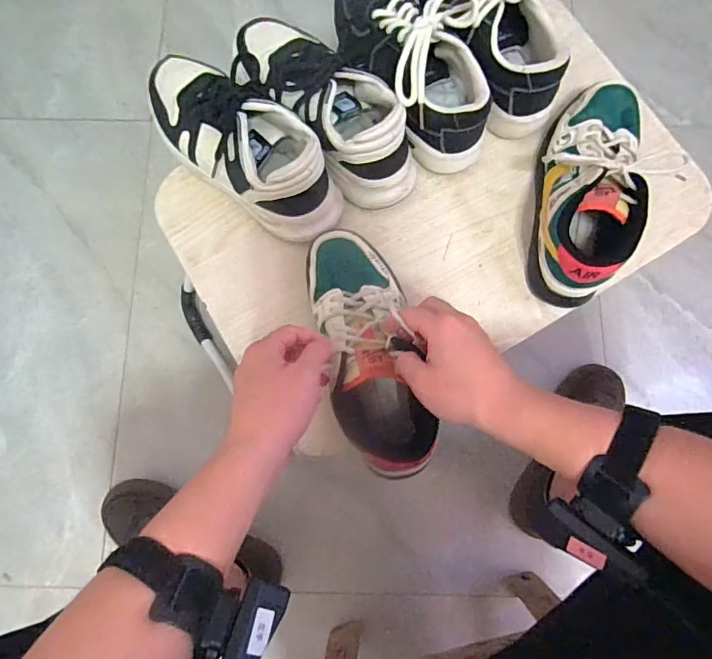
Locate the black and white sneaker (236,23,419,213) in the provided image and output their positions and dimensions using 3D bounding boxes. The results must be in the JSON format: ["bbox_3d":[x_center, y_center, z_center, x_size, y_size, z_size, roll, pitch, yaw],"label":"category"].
[{"bbox_3d":[-0.038,-0.267,0.543,0.101,0.086,0.277,-36,81,-7],"label":"black and white sneaker"}]

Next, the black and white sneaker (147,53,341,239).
[{"bbox_3d":[-0.133,-0.217,0.530,0.275,0.089,0.110,36,81,6],"label":"black and white sneaker"}]

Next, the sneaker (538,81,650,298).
[{"bbox_3d":[0.263,-0.163,0.526,0.101,0.091,0.258,15,79,3],"label":"sneaker"}]

